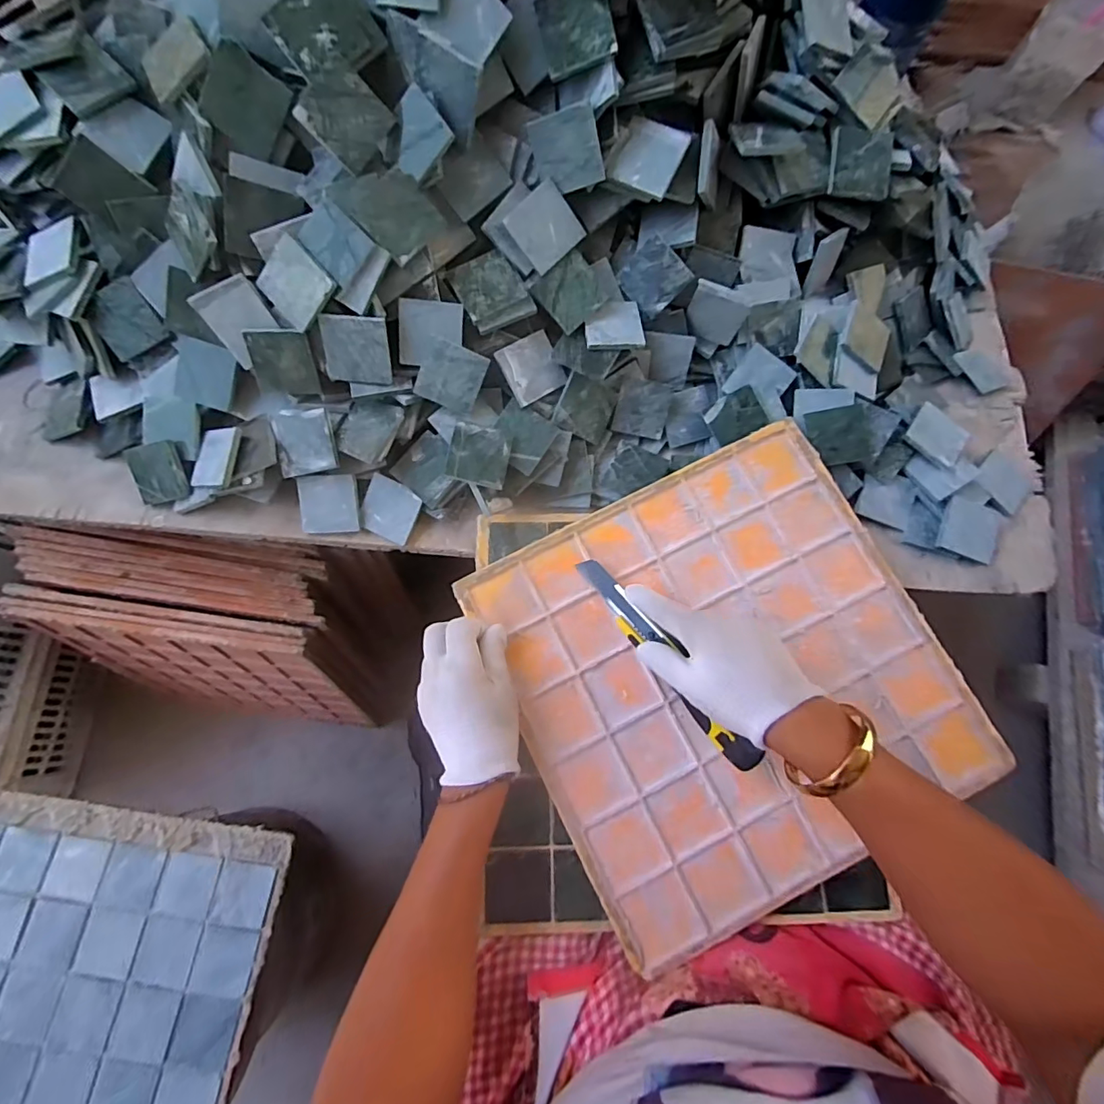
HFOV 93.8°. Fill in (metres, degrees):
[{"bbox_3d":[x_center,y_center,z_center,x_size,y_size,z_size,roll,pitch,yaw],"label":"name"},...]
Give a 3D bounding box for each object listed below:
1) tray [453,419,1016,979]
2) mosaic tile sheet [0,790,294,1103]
[{"bbox_3d":[0.135,0.096,0.414,0.323,0.007,0.320,-27,79,-3],"label":"tray"},{"bbox_3d":[-0.426,0.414,0.440,0.318,0.013,0.343,8,68,-3],"label":"mosaic tile sheet"}]

